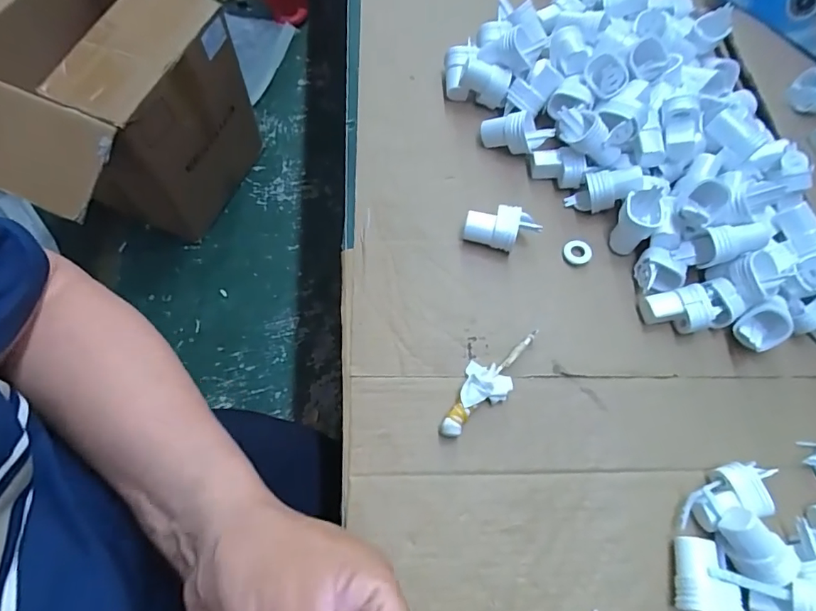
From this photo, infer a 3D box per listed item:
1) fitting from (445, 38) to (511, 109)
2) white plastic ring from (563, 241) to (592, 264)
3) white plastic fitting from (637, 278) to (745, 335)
[{"bbox_3d":[0.066,-0.221,0.464,0.064,0.037,0.043,17,68,4],"label":"fitting"},{"bbox_3d":[0.145,-0.045,0.411,0.023,0.008,0.021,1,68,-3],"label":"white plastic ring"},{"bbox_3d":[0.227,0.003,0.385,0.068,0.028,0.035,-9,68,-6],"label":"white plastic fitting"}]

